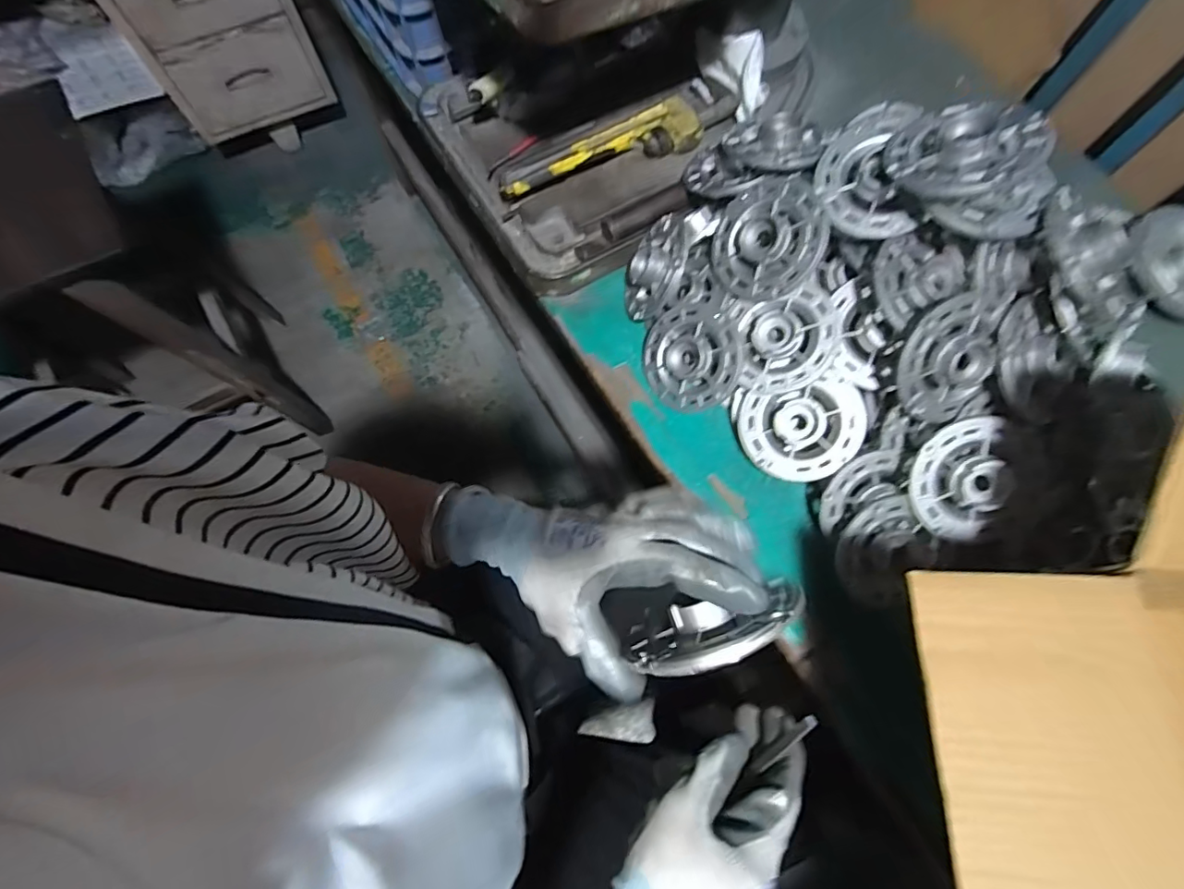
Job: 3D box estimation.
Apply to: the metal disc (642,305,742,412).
[{"bbox_3d":[0.100,-0.089,0.558,0.104,0.025,0.105,3,95,36],"label":"metal disc"}]

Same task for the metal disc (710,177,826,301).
[{"bbox_3d":[0.166,-0.195,0.519,0.107,0.025,0.108,4,97,38],"label":"metal disc"}]

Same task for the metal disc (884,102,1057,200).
[{"bbox_3d":[0.296,-0.236,0.429,0.106,0.018,0.096,15,70,29],"label":"metal disc"}]

